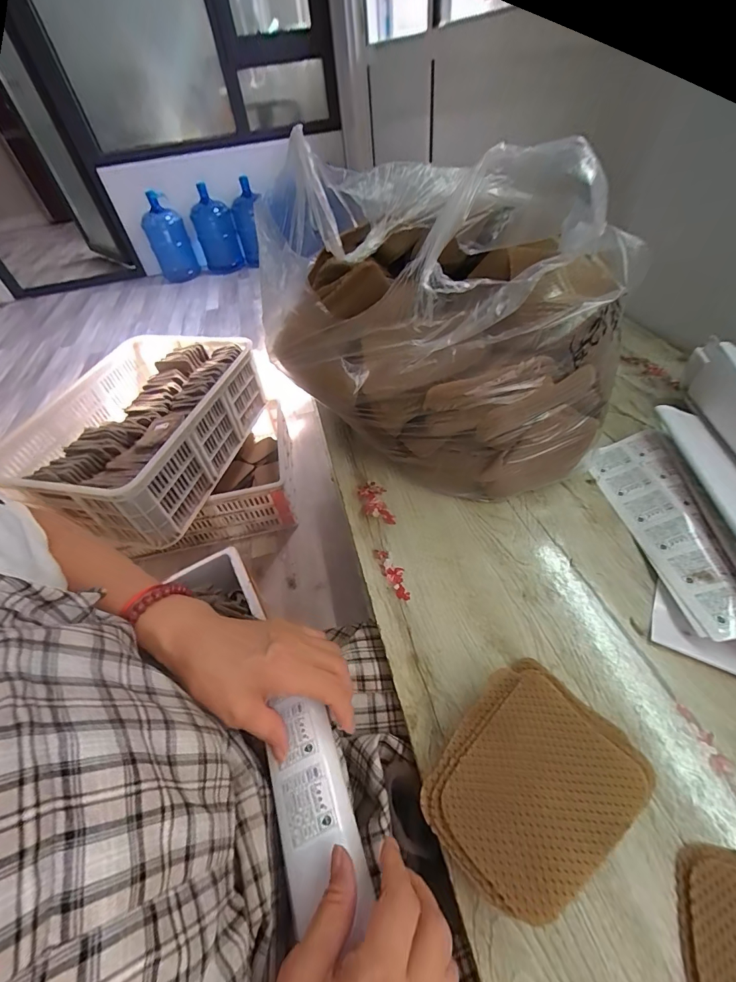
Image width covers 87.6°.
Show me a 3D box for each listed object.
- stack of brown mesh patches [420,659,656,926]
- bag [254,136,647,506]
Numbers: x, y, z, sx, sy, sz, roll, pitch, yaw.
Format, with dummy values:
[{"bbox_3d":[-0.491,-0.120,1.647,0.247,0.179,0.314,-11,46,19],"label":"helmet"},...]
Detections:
[{"bbox_3d":[0.115,0.204,0.276,0.143,0.035,0.106,-34,53,-22],"label":"stack of brown mesh patches"},{"bbox_3d":[0.079,-0.177,0.439,0.374,0.300,0.261,22,54,24],"label":"bag"}]

